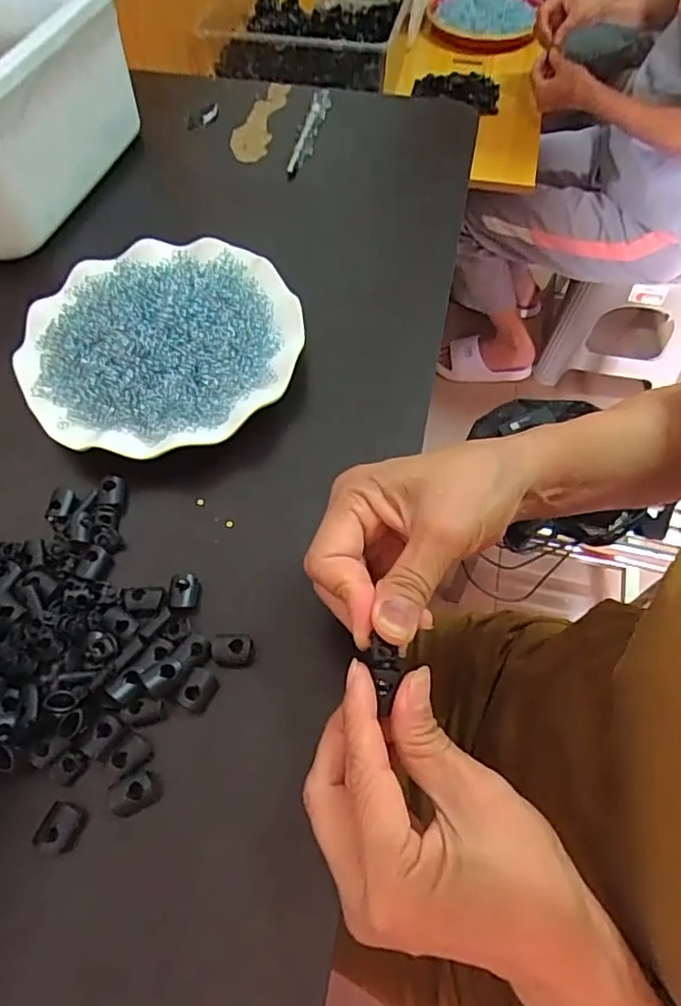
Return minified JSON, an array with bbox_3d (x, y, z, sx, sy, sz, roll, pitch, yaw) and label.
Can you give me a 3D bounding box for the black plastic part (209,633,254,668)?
[{"bbox_3d":[-0.057,0.078,0.312,0.023,0.012,0.016,3,61,2],"label":"black plastic part"}]

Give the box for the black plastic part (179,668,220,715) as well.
[{"bbox_3d":[-0.072,0.096,0.301,0.014,0.013,0.020,22,64,12],"label":"black plastic part"}]

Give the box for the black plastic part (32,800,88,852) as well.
[{"bbox_3d":[-0.130,0.149,0.272,0.019,0.008,0.019,17,63,9],"label":"black plastic part"}]

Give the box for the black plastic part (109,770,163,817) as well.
[{"bbox_3d":[-0.097,0.137,0.278,0.022,0.007,0.016,-29,65,-15],"label":"black plastic part"}]

